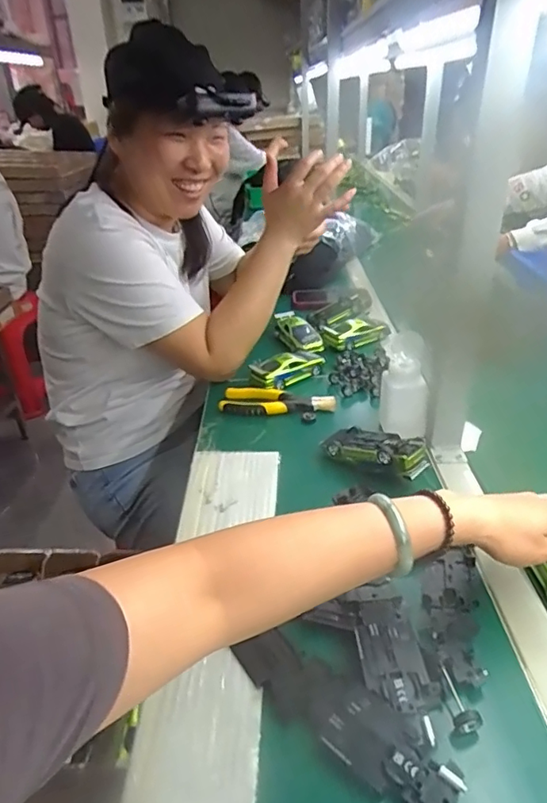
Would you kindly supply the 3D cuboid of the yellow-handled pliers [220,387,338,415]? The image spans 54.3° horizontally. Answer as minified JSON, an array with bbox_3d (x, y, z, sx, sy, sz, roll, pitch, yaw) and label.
[{"bbox_3d":[0.006,0.002,0.794,0.168,0.021,0.050,3,31,9],"label":"yellow-handled pliers"}]

